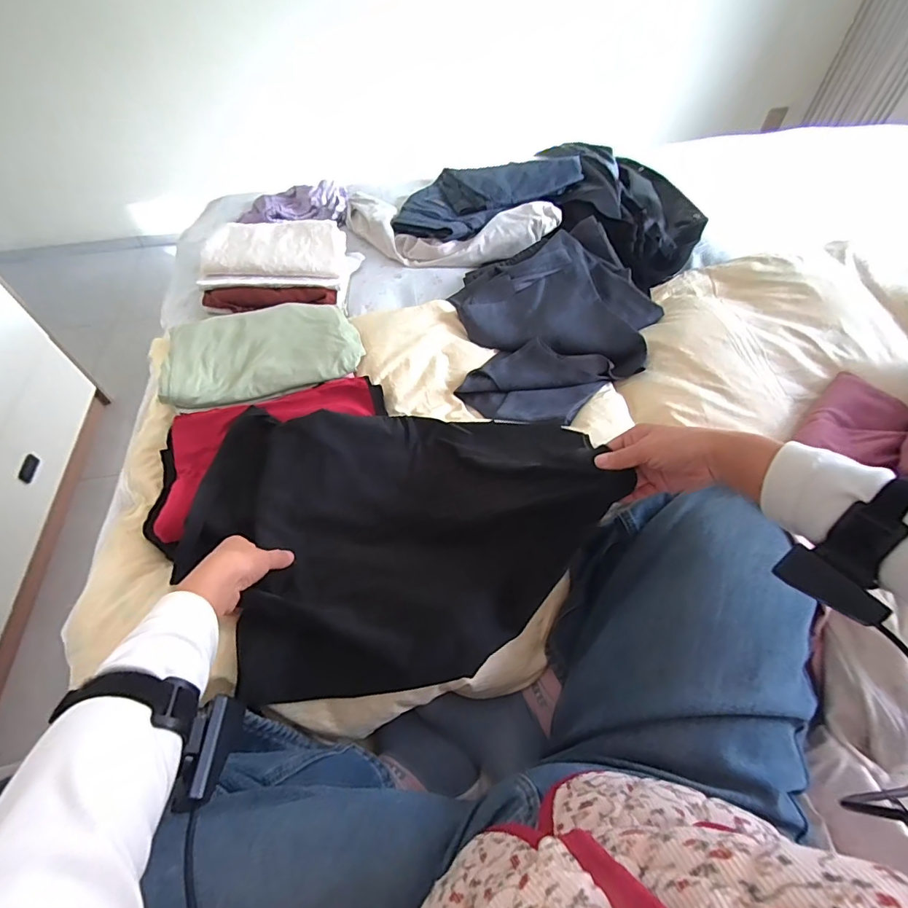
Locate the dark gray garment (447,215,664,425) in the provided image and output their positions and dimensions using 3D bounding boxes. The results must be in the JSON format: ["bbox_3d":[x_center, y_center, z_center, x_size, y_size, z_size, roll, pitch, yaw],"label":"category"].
[{"bbox_3d":[0.184,-0.233,0.832,0.354,0.069,0.434,-3,55,-1],"label":"dark gray garment"}]

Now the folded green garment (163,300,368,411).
[{"bbox_3d":[-0.307,-0.173,0.767,0.291,0.033,0.177,-15,56,-9],"label":"folded green garment"}]

